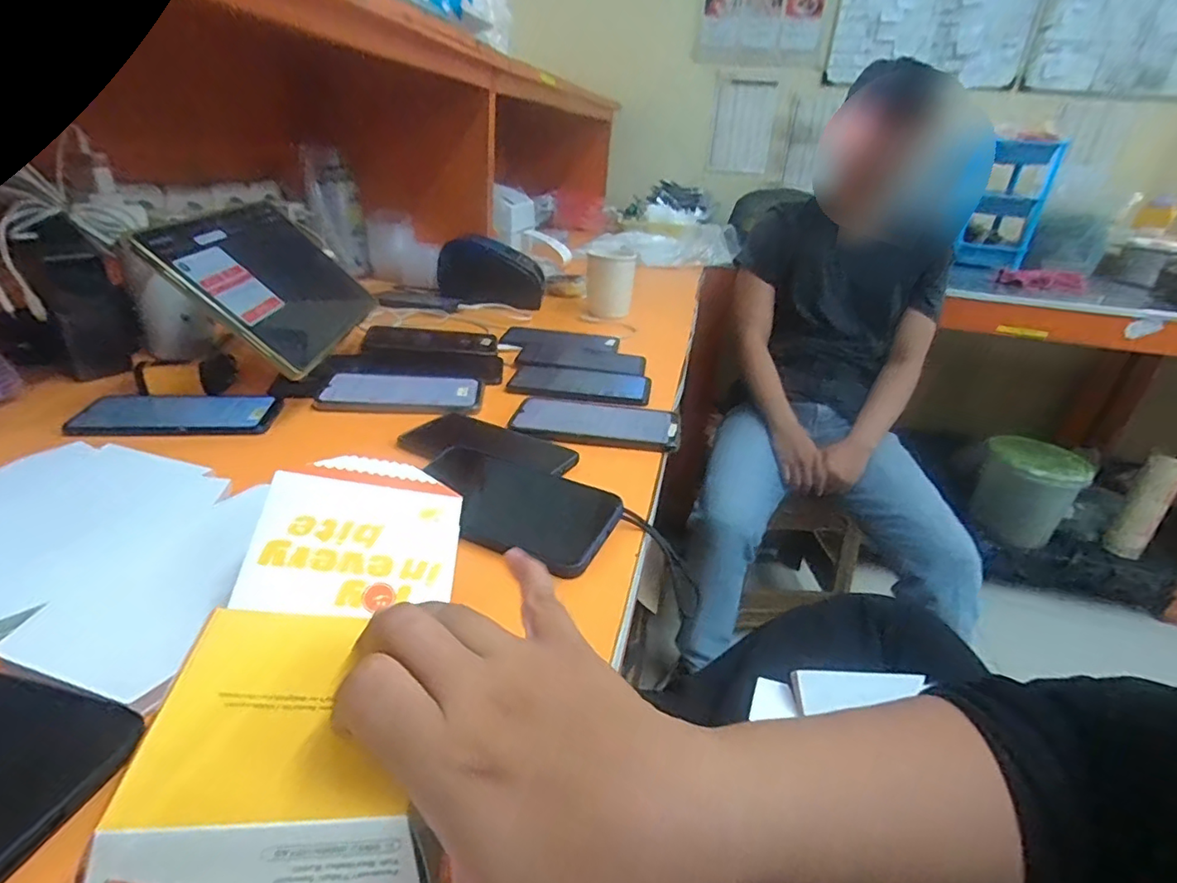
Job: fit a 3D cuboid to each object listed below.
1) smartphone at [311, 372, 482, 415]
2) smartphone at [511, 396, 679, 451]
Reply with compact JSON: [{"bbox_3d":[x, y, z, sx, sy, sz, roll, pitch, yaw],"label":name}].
[{"bbox_3d":[-0.202,-0.054,0.626,0.166,0.013,0.079,2,28,-5],"label":"smartphone"},{"bbox_3d":[0.007,-0.019,0.588,0.168,0.013,0.086,9,28,9],"label":"smartphone"}]

